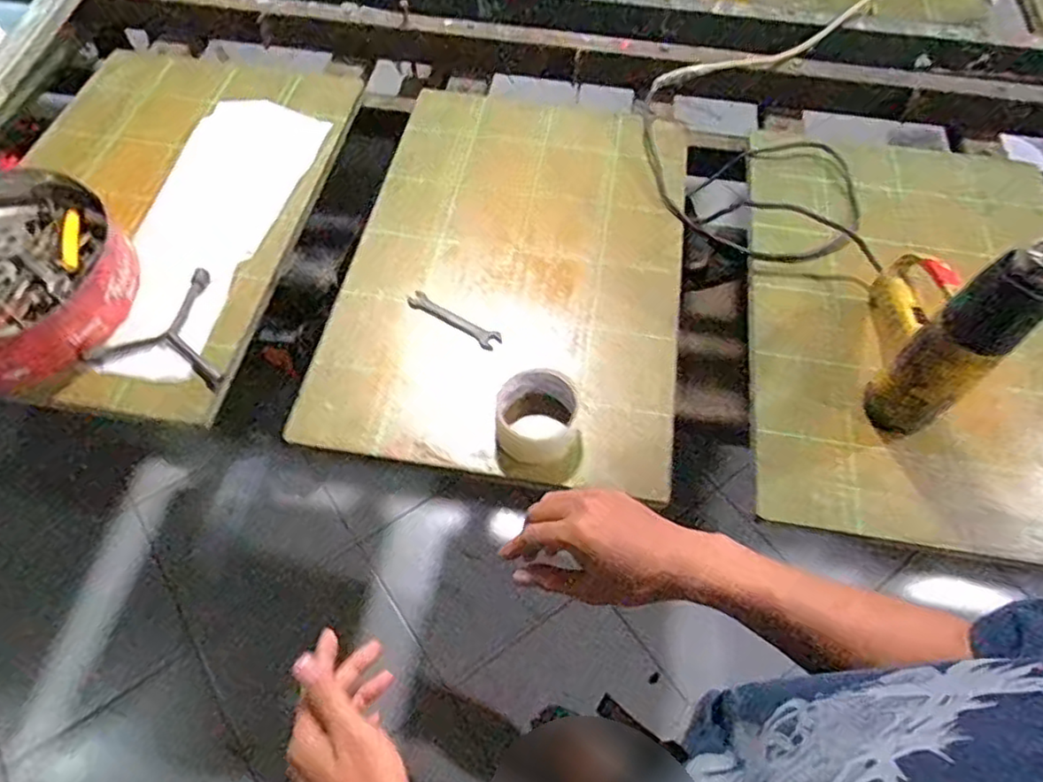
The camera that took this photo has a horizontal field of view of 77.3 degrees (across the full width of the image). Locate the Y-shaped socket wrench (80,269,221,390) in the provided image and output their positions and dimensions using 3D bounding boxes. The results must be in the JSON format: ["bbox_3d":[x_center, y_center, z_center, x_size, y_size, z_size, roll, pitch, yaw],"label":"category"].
[{"bbox_3d":[-0.392,-0.079,0.741,0.147,0.020,0.142,8,60,4],"label":"Y-shaped socket wrench"}]

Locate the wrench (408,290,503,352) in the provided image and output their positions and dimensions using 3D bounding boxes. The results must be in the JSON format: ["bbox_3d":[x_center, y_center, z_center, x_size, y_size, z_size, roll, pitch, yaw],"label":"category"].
[{"bbox_3d":[-0.078,-0.082,0.756,0.120,0.010,0.024,28,64,15],"label":"wrench"}]

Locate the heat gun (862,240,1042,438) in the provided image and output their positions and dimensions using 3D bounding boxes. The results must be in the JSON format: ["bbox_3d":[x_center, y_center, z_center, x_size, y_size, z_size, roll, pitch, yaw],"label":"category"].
[{"bbox_3d":[0.417,-0.087,0.636,0.070,0.244,0.188,19,62,10],"label":"heat gun"}]

